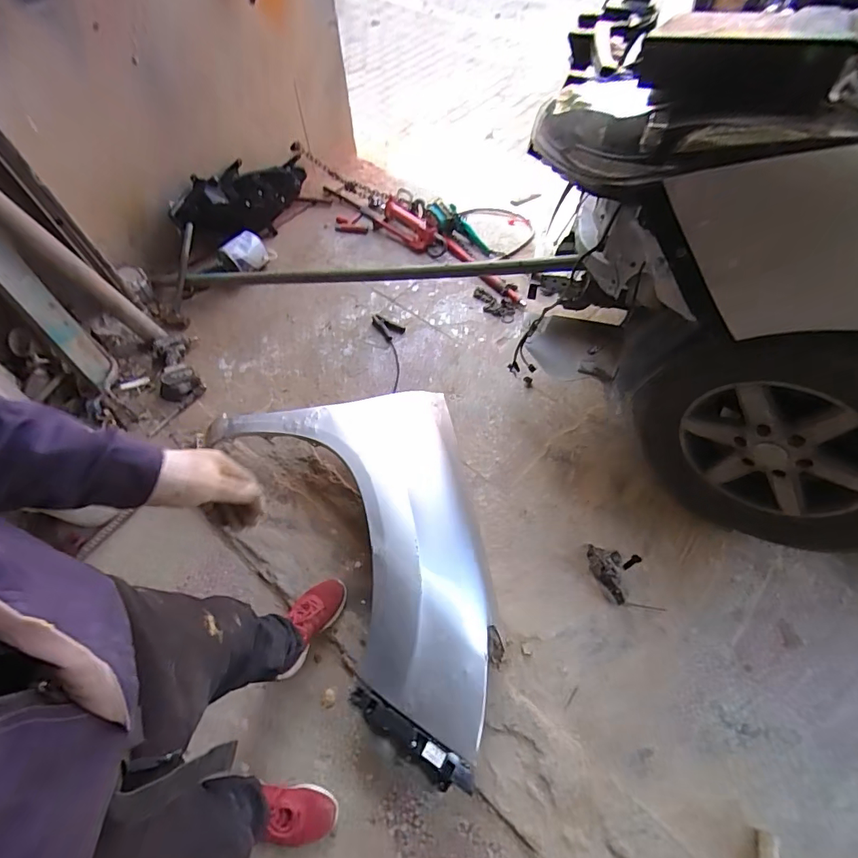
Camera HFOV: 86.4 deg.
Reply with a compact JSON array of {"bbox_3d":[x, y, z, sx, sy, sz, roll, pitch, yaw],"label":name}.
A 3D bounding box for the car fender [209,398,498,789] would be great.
[{"bbox_3d":[-0.186,0.360,1.283,0.717,0.169,1.079,-13,61,-6],"label":"car fender"}]

